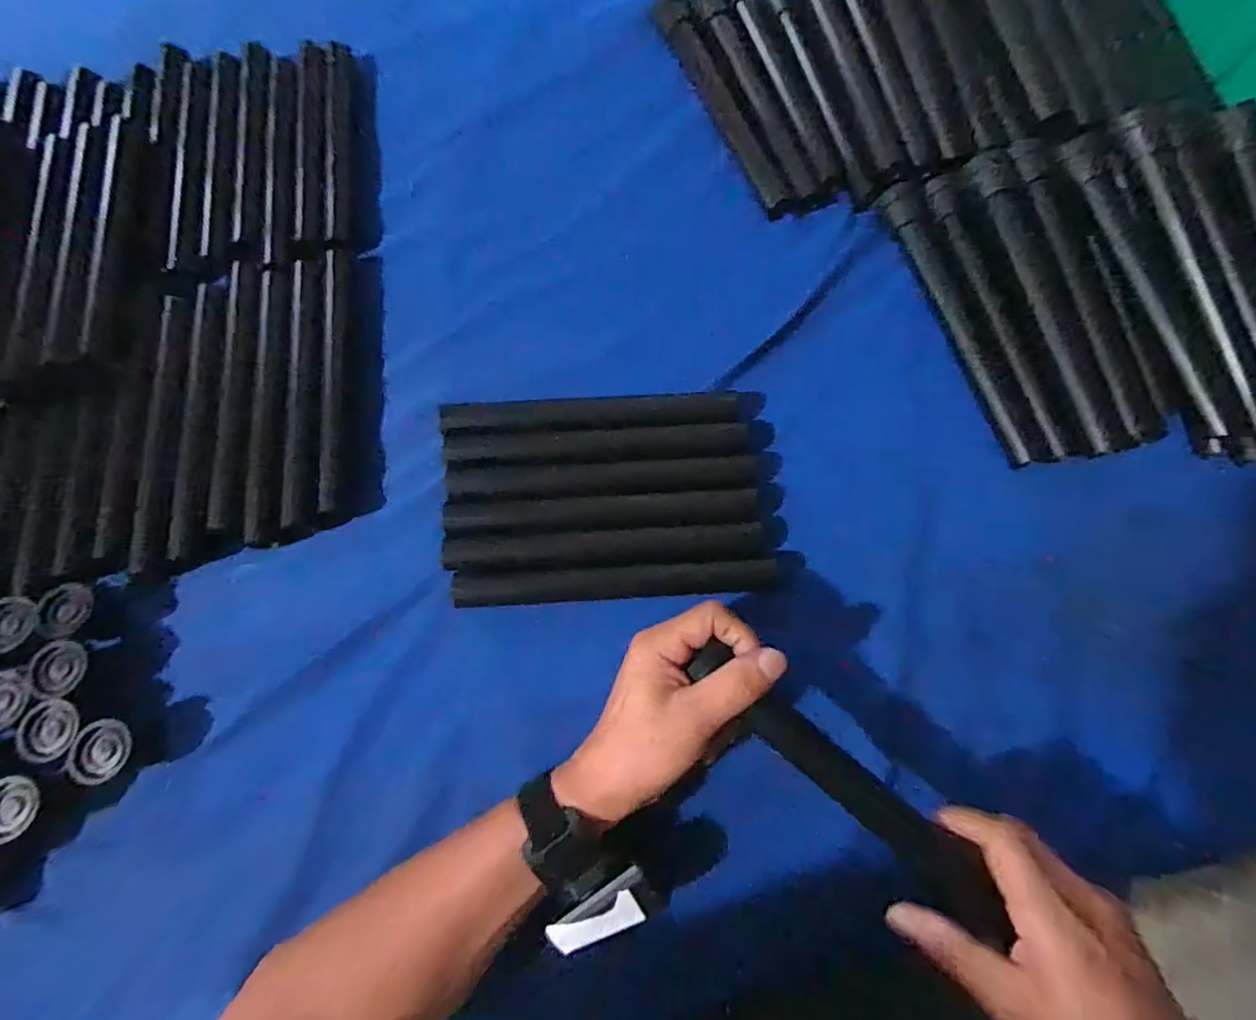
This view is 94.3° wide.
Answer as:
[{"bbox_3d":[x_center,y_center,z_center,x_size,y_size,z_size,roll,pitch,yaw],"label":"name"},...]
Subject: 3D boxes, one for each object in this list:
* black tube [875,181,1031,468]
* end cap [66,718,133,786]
[{"bbox_3d":[0.259,-0.152,0.460,0.026,0.021,0.248,-18,75,-7],"label":"black tube"},{"bbox_3d":[-0.326,0.148,0.360,0.031,0.017,0.035,24,66,0],"label":"end cap"}]

